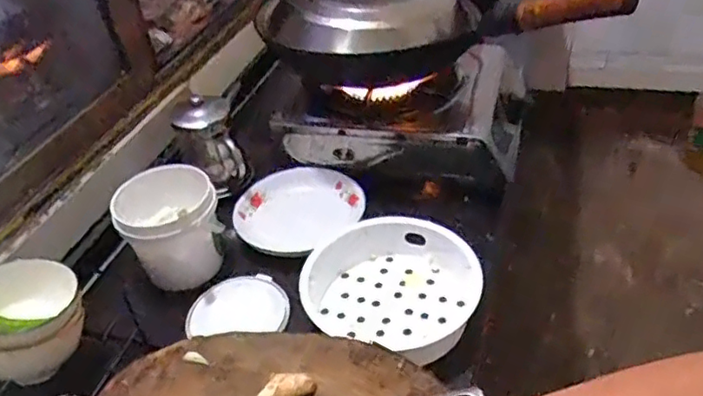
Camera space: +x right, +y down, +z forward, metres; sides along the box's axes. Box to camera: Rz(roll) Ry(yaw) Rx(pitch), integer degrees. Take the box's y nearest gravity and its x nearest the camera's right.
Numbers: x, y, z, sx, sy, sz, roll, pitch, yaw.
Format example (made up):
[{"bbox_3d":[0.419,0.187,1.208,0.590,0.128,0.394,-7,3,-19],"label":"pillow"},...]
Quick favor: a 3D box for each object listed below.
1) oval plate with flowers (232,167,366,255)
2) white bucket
[{"bbox_3d":[-0.078,0.018,0.877,0.176,0.026,0.169,8,40,20],"label":"oval plate with flowers"},{"bbox_3d":[-0.238,0.037,0.801,0.128,0.107,0.140,-5,38,4],"label":"white bucket"}]

